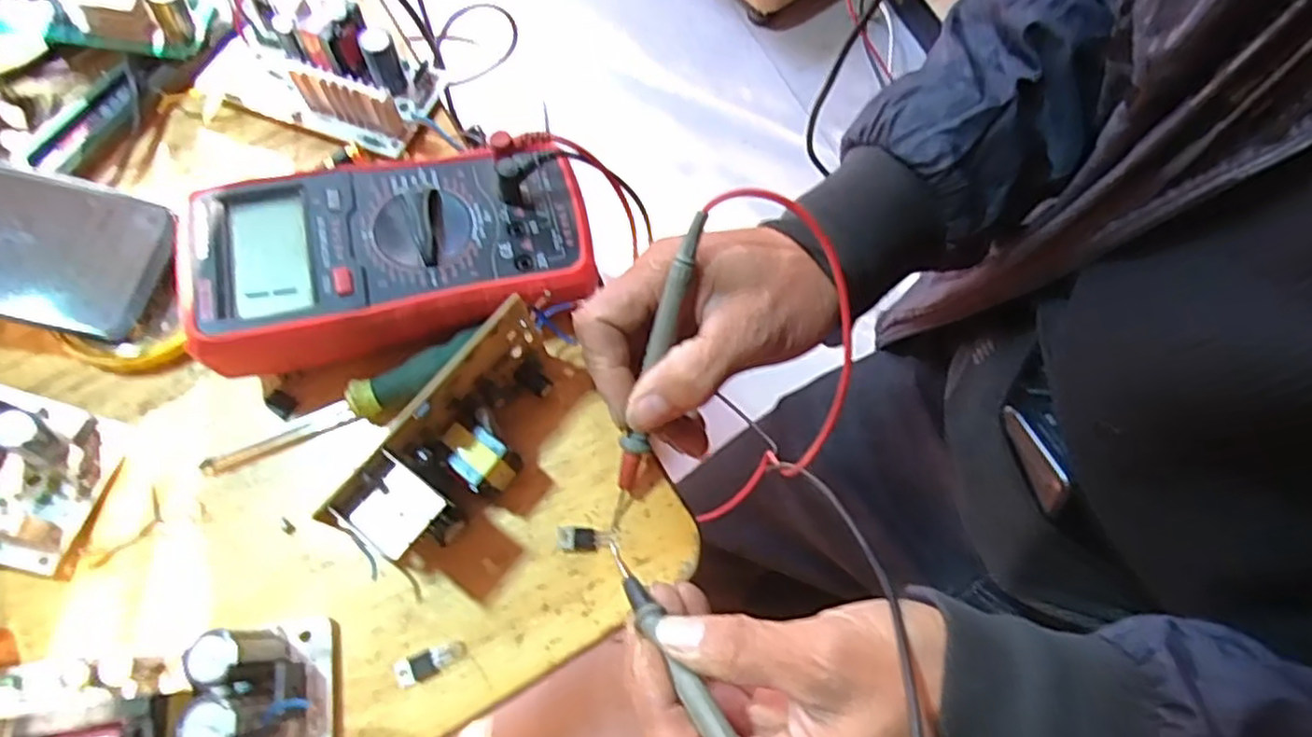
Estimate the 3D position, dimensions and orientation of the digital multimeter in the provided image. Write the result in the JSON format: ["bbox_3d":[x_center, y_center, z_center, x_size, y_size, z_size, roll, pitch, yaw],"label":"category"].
[{"bbox_3d":[-0.122,-0.055,0.342,0.176,0.053,0.089,-16,70,-5],"label":"digital multimeter"}]

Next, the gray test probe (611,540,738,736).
[{"bbox_3d":[0.012,0.118,0.270,0.009,0.010,0.146,-30,39,-10],"label":"gray test probe"}]

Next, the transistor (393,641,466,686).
[{"bbox_3d":[-0.098,0.127,0.307,0.030,0.004,0.011,-17,71,-6],"label":"transistor"}]

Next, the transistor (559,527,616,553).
[{"bbox_3d":[-0.031,0.078,0.325,0.027,0.005,0.011,2,70,1],"label":"transistor"}]

